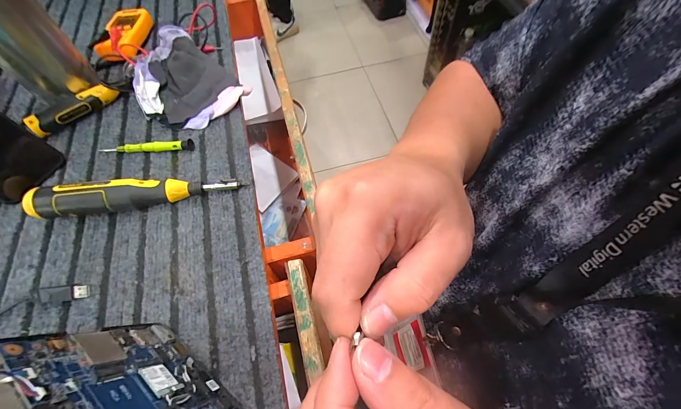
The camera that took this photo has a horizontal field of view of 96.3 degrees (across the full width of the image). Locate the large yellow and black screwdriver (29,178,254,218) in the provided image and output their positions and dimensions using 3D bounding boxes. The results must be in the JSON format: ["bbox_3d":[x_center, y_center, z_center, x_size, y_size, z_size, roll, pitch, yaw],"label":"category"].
[{"bbox_3d":[-0.225,-0.011,0.341,0.213,0.040,0.031,-8,61,-1],"label":"large yellow and black screwdriver"}]

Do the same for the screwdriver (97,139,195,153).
[{"bbox_3d":[-0.252,-0.075,0.394,0.126,0.014,0.012,-1,61,3],"label":"screwdriver"}]

